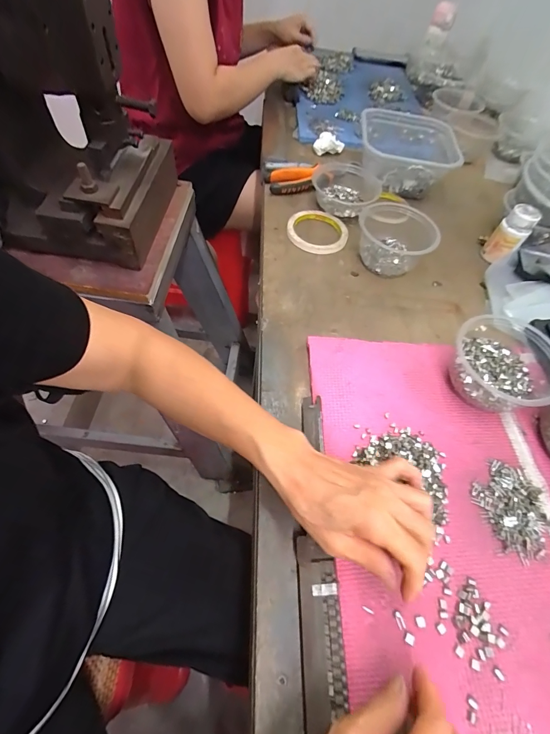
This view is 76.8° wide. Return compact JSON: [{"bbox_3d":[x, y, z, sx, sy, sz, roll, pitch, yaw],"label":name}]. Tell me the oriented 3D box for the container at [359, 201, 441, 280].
[{"bbox_3d":[0.185,-0.201,0.537,0.105,0.059,0.132,13,58,1],"label":"container"}]

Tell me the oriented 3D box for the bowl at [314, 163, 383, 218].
[{"bbox_3d":[0.118,-0.305,0.601,0.114,0.044,0.105,3,58,-5],"label":"bowl"}]

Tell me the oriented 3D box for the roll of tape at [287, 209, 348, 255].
[{"bbox_3d":[0.069,-0.220,0.563,0.097,0.012,0.094,3,58,-5],"label":"roll of tape"}]

